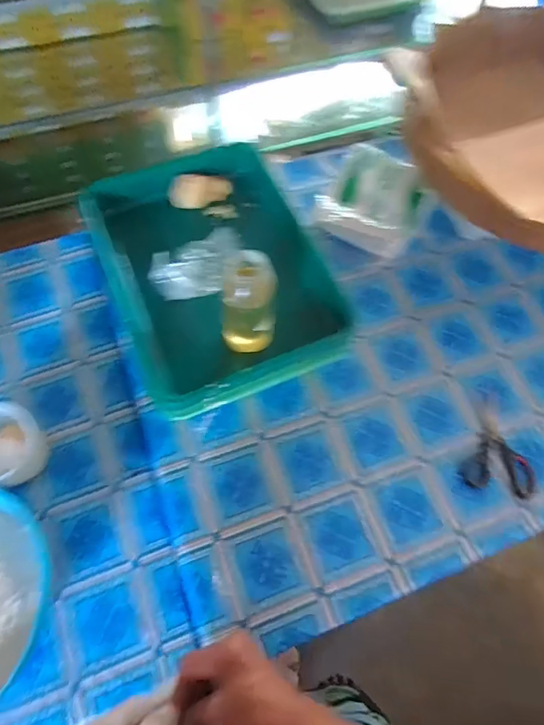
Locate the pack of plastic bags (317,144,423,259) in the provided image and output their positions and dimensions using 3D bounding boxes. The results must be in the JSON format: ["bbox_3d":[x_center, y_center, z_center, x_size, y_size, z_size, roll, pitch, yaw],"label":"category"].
[{"bbox_3d":[0.162,-0.263,0.720,0.159,0.093,0.158,24,66,7],"label":"pack of plastic bags"}]

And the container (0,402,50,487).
[{"bbox_3d":[-0.346,0.110,0.580,0.095,0.081,0.100,1,66,-3],"label":"container"}]

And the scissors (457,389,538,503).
[{"bbox_3d":[0.311,0.110,0.606,0.097,0.006,0.135,17,66,4],"label":"scissors"}]

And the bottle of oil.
[{"bbox_3d":[-0.028,-0.066,0.536,0.064,0.147,0.054,-1,66,-4],"label":"bottle of oil"}]

